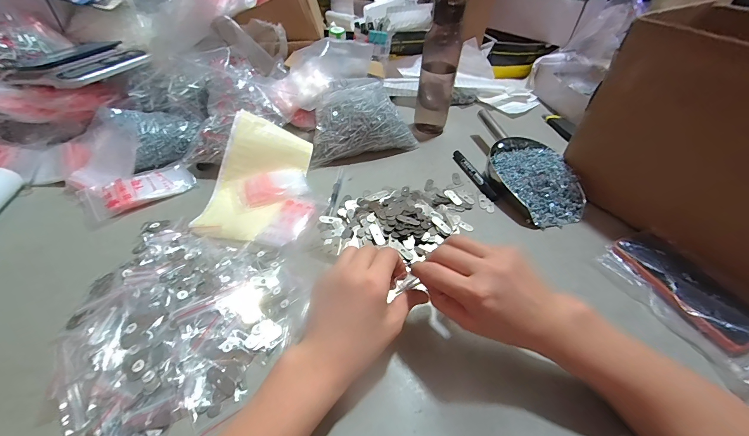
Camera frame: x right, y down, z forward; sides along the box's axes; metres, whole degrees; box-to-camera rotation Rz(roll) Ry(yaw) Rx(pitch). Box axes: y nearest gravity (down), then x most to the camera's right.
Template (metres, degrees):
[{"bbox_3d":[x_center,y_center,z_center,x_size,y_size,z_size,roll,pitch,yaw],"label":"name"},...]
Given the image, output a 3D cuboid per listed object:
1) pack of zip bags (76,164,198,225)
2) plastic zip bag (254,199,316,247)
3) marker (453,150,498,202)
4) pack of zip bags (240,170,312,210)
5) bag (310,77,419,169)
[{"bbox_3d":[-0.352,-0.041,0.478,0.146,0.015,0.064,-22,49,-23],"label":"pack of zip bags"},{"bbox_3d":[-0.117,0.004,0.445,0.049,0.014,0.093,19,46,16],"label":"plastic zip bag"},{"bbox_3d":[0.172,-0.077,0.556,0.020,0.015,0.135,-11,46,-14],"label":"marker"},{"bbox_3d":[-0.152,-0.046,0.492,0.101,0.015,0.062,-15,47,-18],"label":"pack of zip bags"},{"bbox_3d":[-0.019,-0.182,0.584,0.195,0.100,0.118,-5,43,-10],"label":"bag"}]

